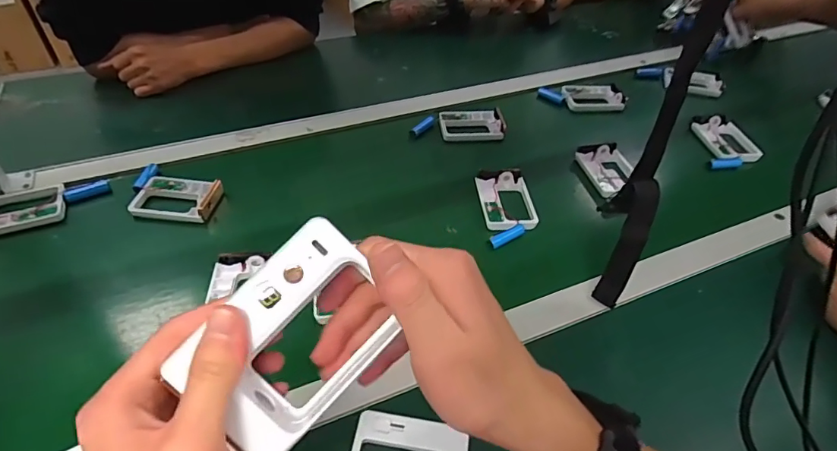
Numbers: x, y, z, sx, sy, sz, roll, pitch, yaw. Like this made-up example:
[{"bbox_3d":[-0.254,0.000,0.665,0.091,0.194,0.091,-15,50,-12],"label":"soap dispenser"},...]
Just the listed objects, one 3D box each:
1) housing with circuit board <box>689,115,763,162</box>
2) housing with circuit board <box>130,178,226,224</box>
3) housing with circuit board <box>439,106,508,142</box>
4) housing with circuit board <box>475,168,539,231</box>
[{"bbox_3d":[0.490,-0.140,0.770,0.071,0.018,0.117,-3,45,-7],"label":"housing with circuit board"},{"bbox_3d":[-0.309,-0.035,0.619,0.099,0.026,0.067,6,44,1],"label":"housing with circuit board"},{"bbox_3d":[0.088,-0.168,0.785,0.102,0.022,0.075,0,44,-5],"label":"housing with circuit board"},{"bbox_3d":[0.116,-0.035,0.633,0.069,0.017,0.103,-2,45,-7],"label":"housing with circuit board"}]

